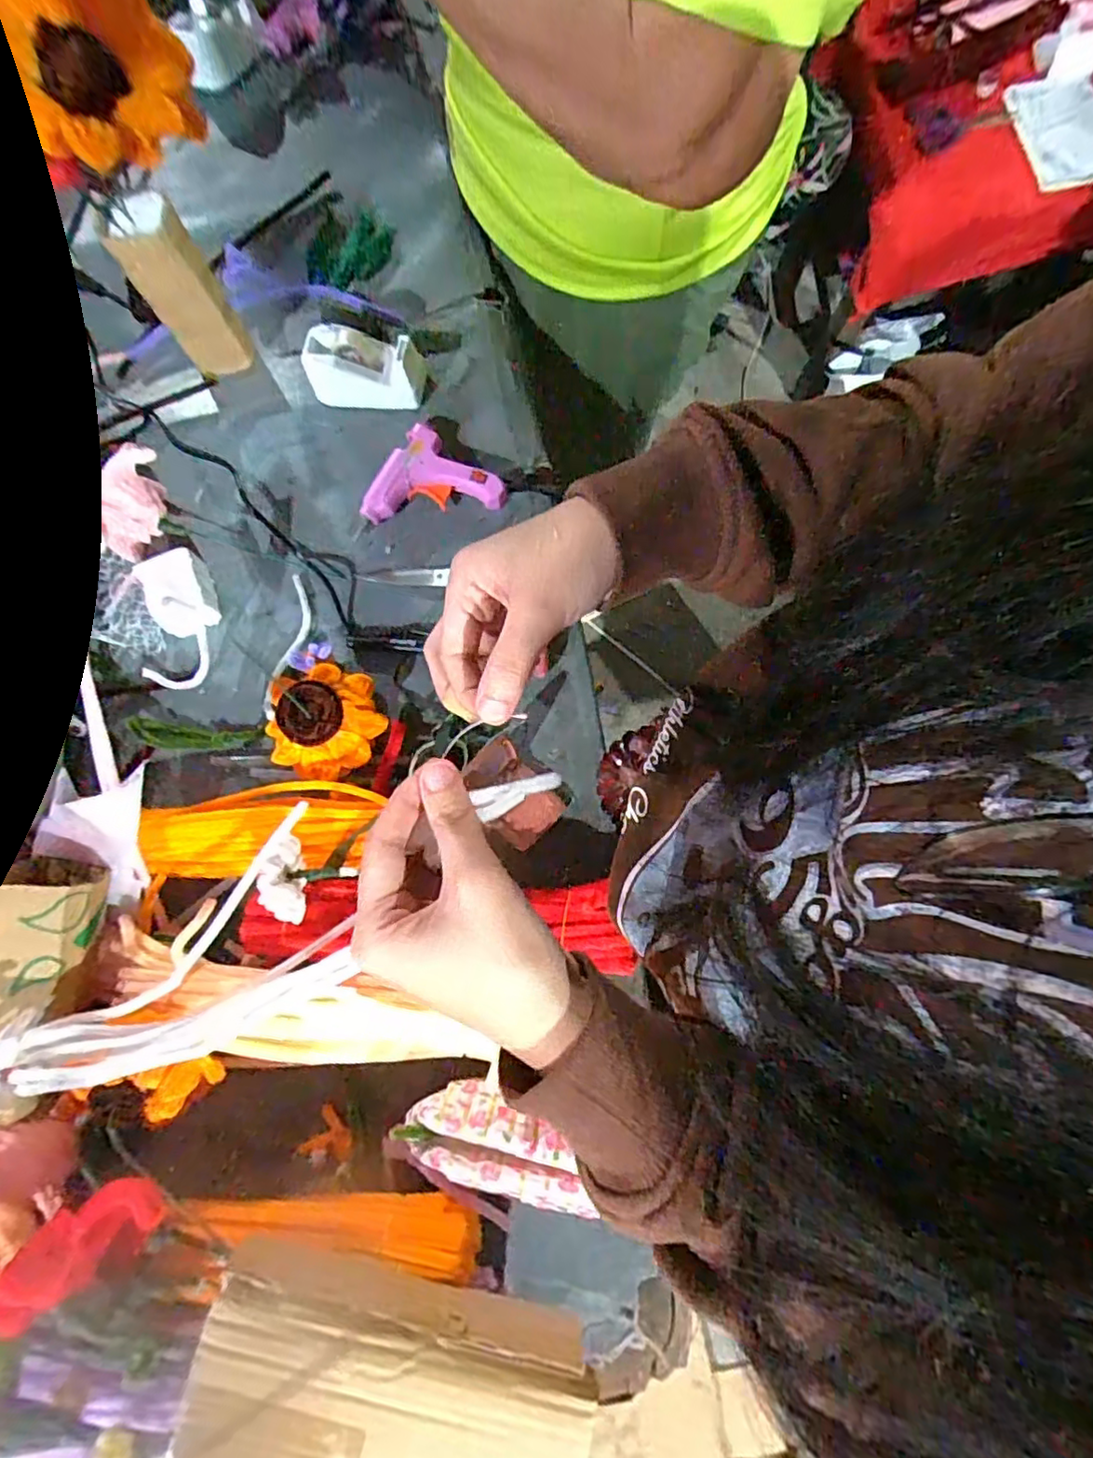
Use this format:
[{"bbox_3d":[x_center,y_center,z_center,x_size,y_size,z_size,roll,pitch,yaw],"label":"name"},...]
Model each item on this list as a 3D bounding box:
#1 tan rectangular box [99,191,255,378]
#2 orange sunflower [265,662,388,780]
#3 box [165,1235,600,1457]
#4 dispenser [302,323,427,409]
[{"bbox_3d":[-0.307,-0.368,0.521,0.058,0.141,0.024,-33,79,-7],"label":"tan rectangular box"},{"bbox_3d":[-0.187,-0.011,0.501,0.090,0.046,0.094,0,76,0],"label":"orange sunflower"},{"bbox_3d":[-0.089,0.387,0.350,0.220,0.049,0.120,13,77,3],"label":"box"},{"bbox_3d":[-0.164,-0.325,0.558,0.105,0.045,0.049,4,76,1],"label":"dispenser"}]

